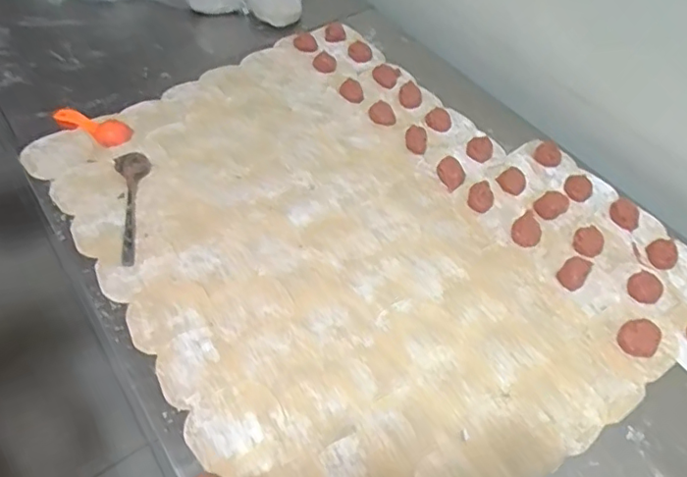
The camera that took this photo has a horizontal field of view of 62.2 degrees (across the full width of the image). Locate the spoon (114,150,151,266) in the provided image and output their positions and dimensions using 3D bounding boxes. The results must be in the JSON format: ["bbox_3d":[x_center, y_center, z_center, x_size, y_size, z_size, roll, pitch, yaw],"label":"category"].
[{"bbox_3d":[-0.247,-0.040,0.679,0.041,0.014,0.172,-12,55,-11],"label":"spoon"}]

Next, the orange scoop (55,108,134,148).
[{"bbox_3d":[-0.337,-0.154,0.769,0.121,0.017,0.040,26,57,17],"label":"orange scoop"}]

